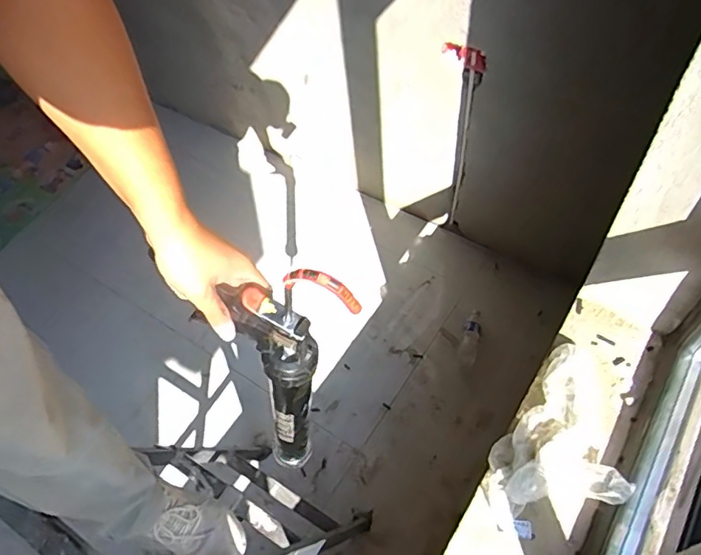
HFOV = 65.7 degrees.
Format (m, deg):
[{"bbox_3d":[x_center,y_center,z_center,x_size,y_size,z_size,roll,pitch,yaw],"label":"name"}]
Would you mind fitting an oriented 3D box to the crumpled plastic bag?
[{"bbox_3d":[0.430,0.326,1.061,0.232,0.070,0.387,29,63,28],"label":"crumpled plastic bag"}]

